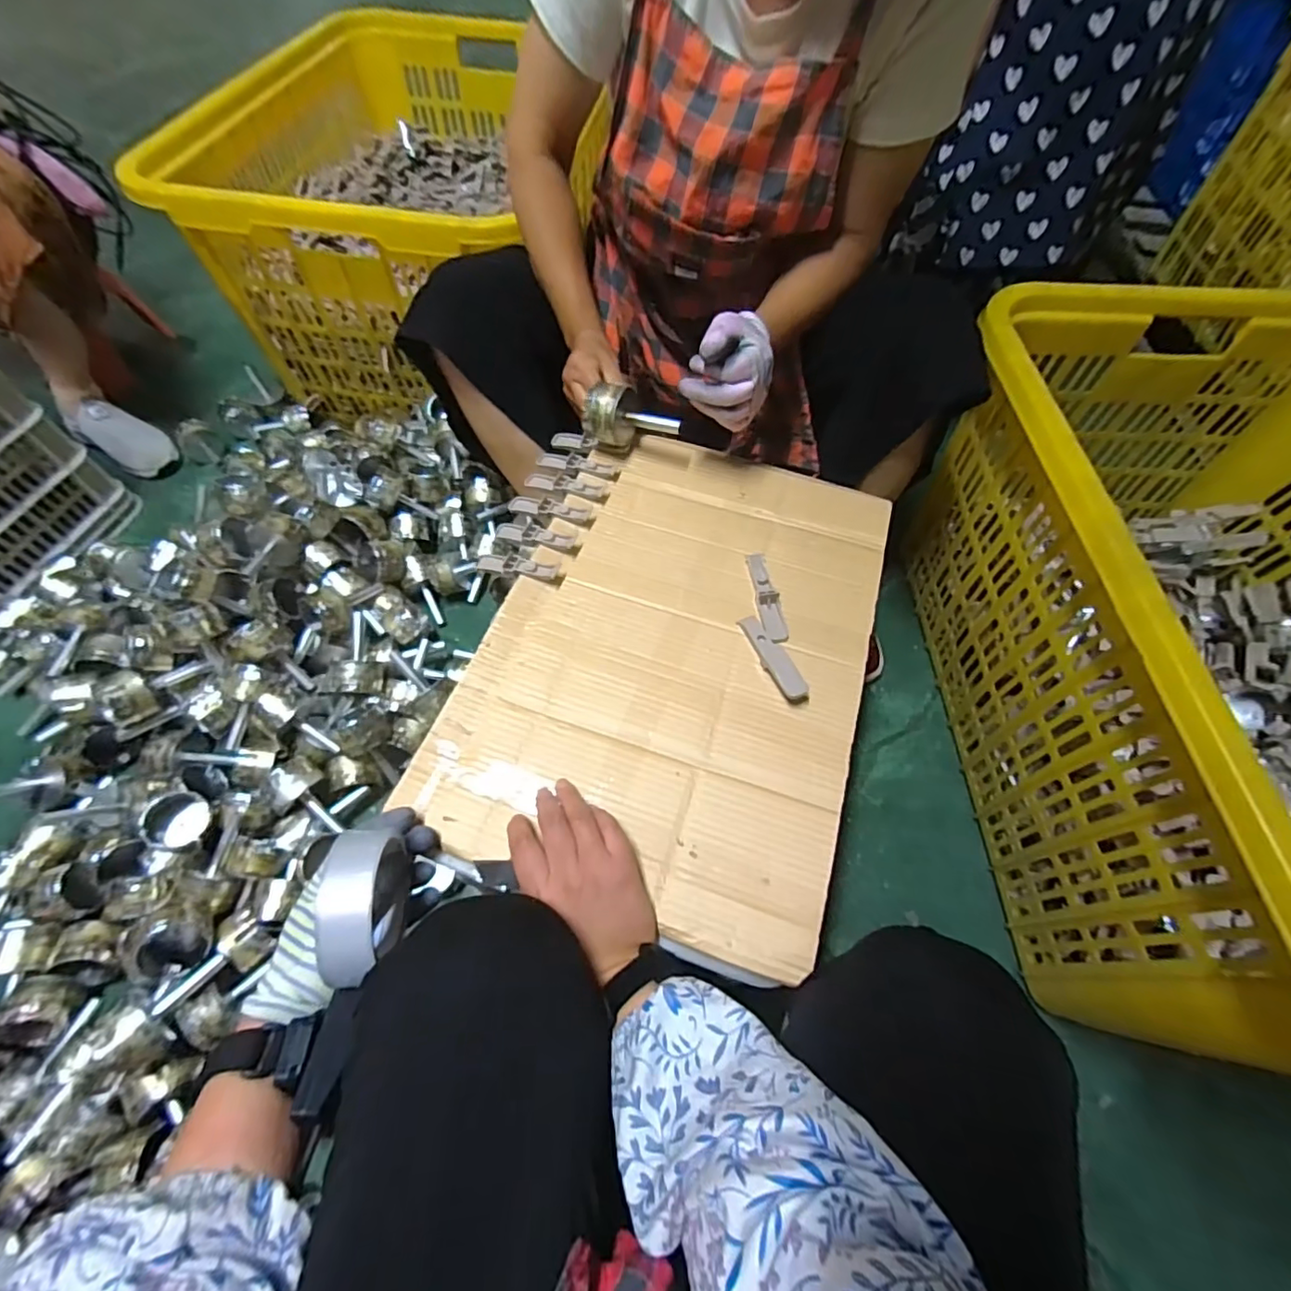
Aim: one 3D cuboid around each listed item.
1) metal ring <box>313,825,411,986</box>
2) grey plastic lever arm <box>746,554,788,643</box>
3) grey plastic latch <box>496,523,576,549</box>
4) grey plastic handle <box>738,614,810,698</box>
[{"bbox_3d":[-0.185,0.177,0.384,0.029,0.102,0.083,-5,61,-6],"label":"metal ring"},{"bbox_3d":[0.121,-0.050,0.561,0.023,0.013,0.104,-7,61,-7],"label":"grey plastic lever arm"},{"bbox_3d":[-0.115,-0.115,0.593,0.092,0.013,0.023,13,60,18],"label":"grey plastic latch"},{"bbox_3d":[0.117,0.009,0.525,0.024,0.019,0.095,-21,64,-14],"label":"grey plastic handle"}]

